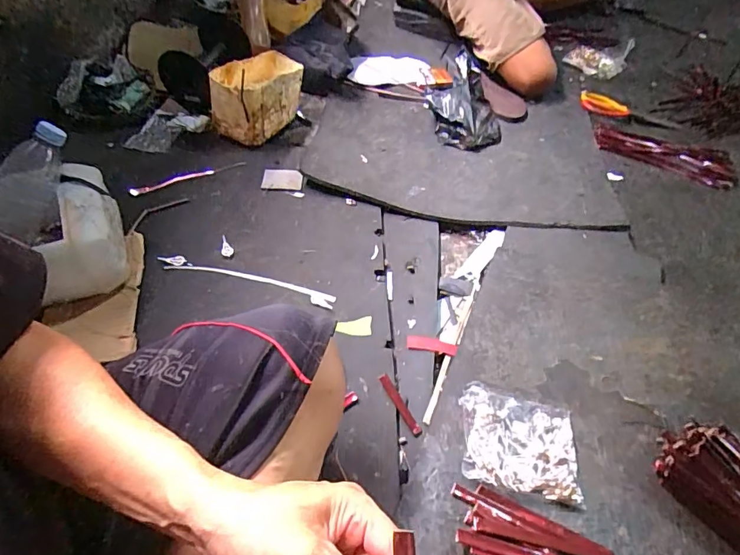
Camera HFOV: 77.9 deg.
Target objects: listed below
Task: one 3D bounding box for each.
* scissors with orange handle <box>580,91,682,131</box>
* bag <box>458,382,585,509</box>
[{"bbox_3d":[0.622,-0.395,1.087,0.235,0.027,0.070,12,52,5],"label":"scissors with orange handle"},{"bbox_3d":[0.181,0.198,0.557,0.141,0.018,0.116,13,52,6],"label":"bag"}]

